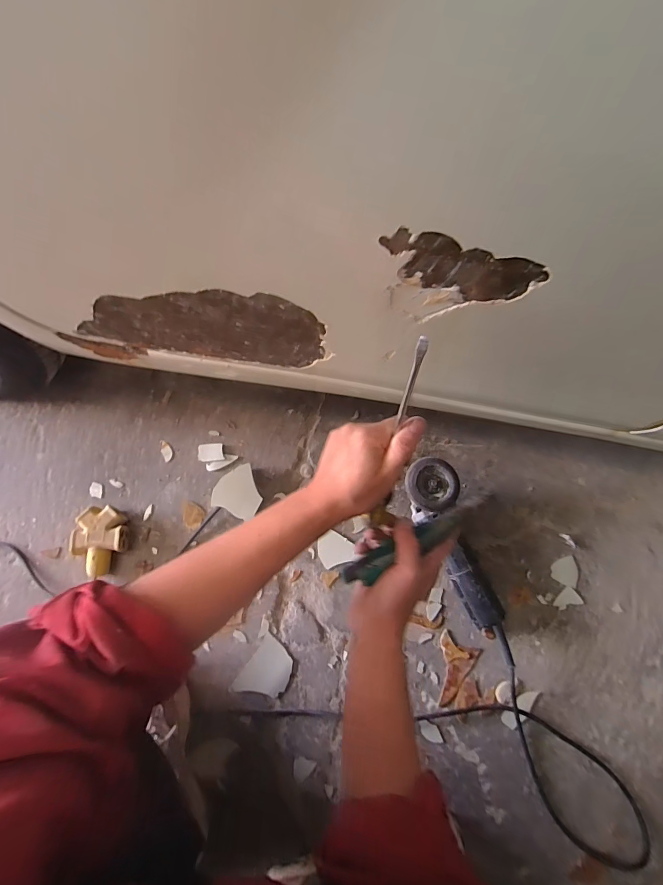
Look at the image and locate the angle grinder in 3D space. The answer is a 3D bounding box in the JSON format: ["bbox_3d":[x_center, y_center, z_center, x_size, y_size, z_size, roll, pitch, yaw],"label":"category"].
[{"bbox_3d":[0.213,0.191,0.651,0.087,0.072,0.345,-22,87,-9],"label":"angle grinder"}]

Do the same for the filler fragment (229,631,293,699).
[{"bbox_3d":[-0.103,0.370,0.620,0.068,0.005,0.091,32,72,10],"label":"filler fragment"}]

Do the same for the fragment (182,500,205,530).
[{"bbox_3d":[-0.255,0.130,0.707,0.038,0.004,0.055,-38,75,-14],"label":"fragment"}]

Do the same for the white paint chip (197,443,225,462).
[{"bbox_3d":[-0.233,0.019,0.746,0.049,0.004,0.036,-6,70,-3],"label":"white paint chip"}]

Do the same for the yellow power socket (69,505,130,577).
[{"bbox_3d":[-0.402,0.171,0.669,0.085,0.039,0.111,-3,70,-3],"label":"yellow power socket"}]

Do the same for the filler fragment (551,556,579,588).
[{"bbox_3d":[0.419,0.229,0.691,0.046,0.004,0.050,15,70,4],"label":"filler fragment"}]

